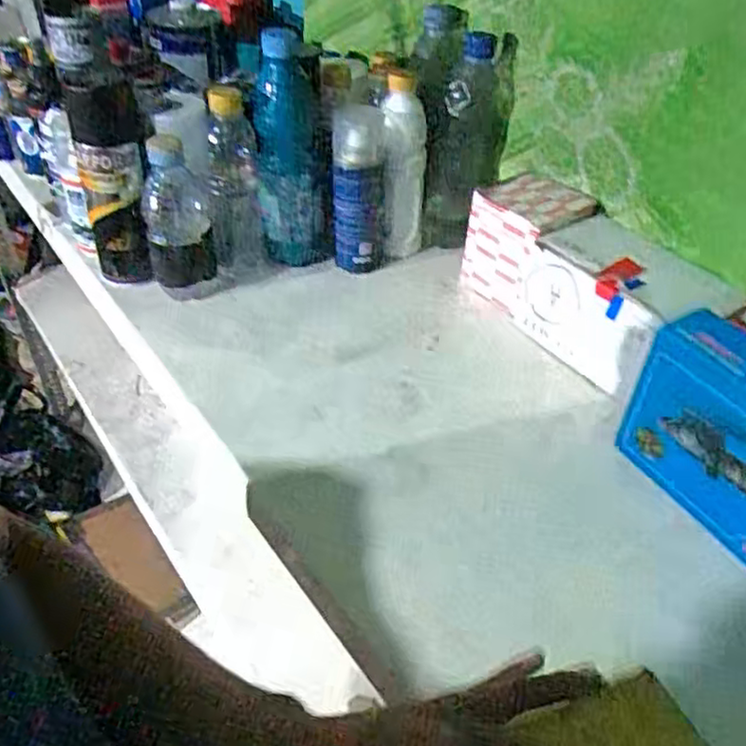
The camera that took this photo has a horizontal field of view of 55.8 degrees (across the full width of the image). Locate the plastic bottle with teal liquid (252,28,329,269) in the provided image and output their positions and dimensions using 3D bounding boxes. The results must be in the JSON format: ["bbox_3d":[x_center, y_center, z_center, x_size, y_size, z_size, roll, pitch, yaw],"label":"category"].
[{"bbox_3d":[-0.084,-0.217,0.708,0.065,0.211,0.065,-5,42,-7],"label":"plastic bottle with teal liquid"}]

